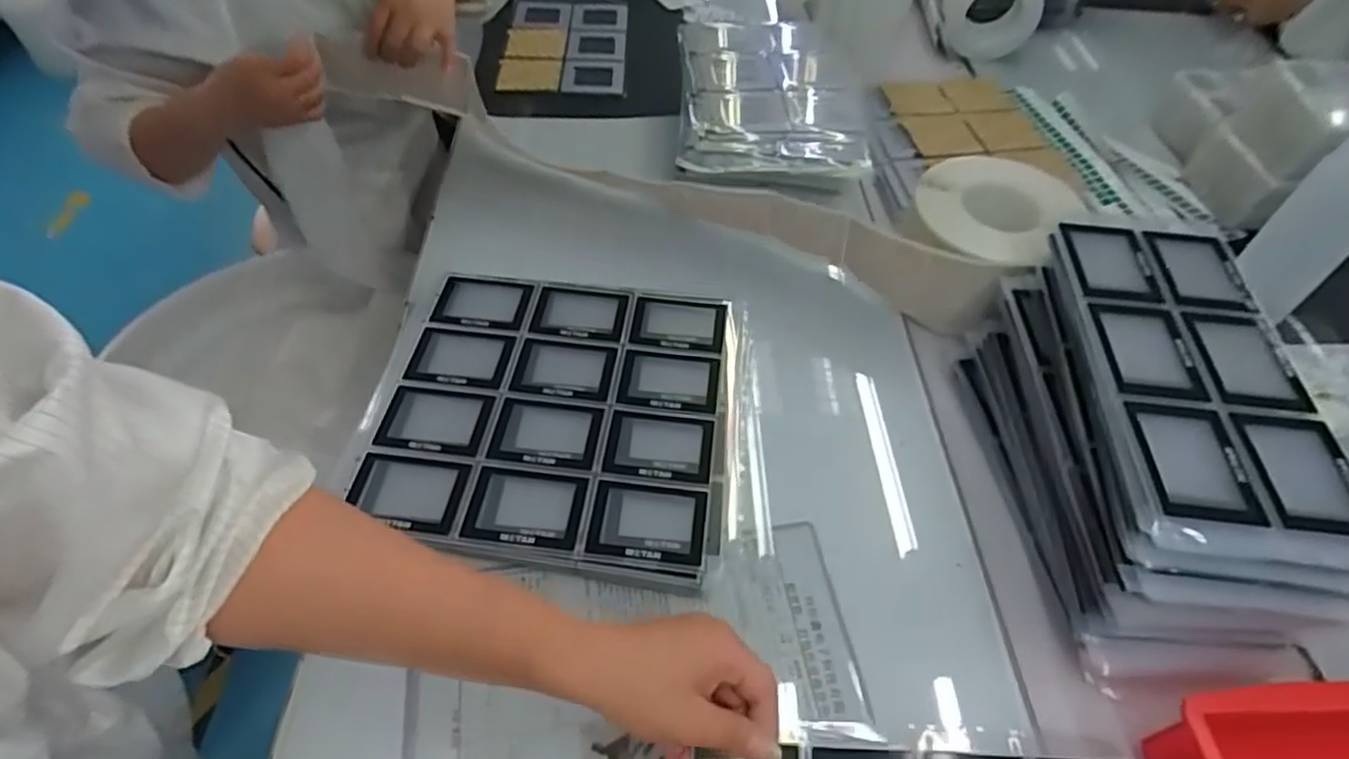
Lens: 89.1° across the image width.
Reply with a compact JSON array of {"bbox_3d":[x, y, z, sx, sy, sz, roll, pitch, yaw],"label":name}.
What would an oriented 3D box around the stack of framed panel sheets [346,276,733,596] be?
[{"bbox_3d":[-0.098,0.027,0.579,0.279,0.027,0.274,6,52,1],"label":"stack of framed panel sheets"}]

